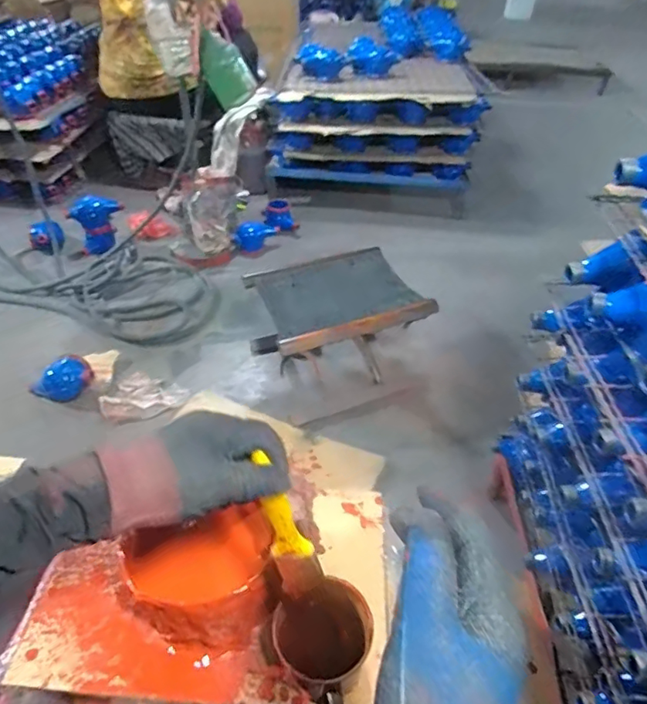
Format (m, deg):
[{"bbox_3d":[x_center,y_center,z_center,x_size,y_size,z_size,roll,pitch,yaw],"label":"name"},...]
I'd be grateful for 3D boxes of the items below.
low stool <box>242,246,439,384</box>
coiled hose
[{"bbox_3d":[0.025,-0.050,1.153,0.329,0.233,0.267,-15,44,-18],"label":"low stool"},{"bbox_3d":[-0.492,-0.192,1.394,0.455,0.091,0.343,25,46,24],"label":"coiled hose"}]

